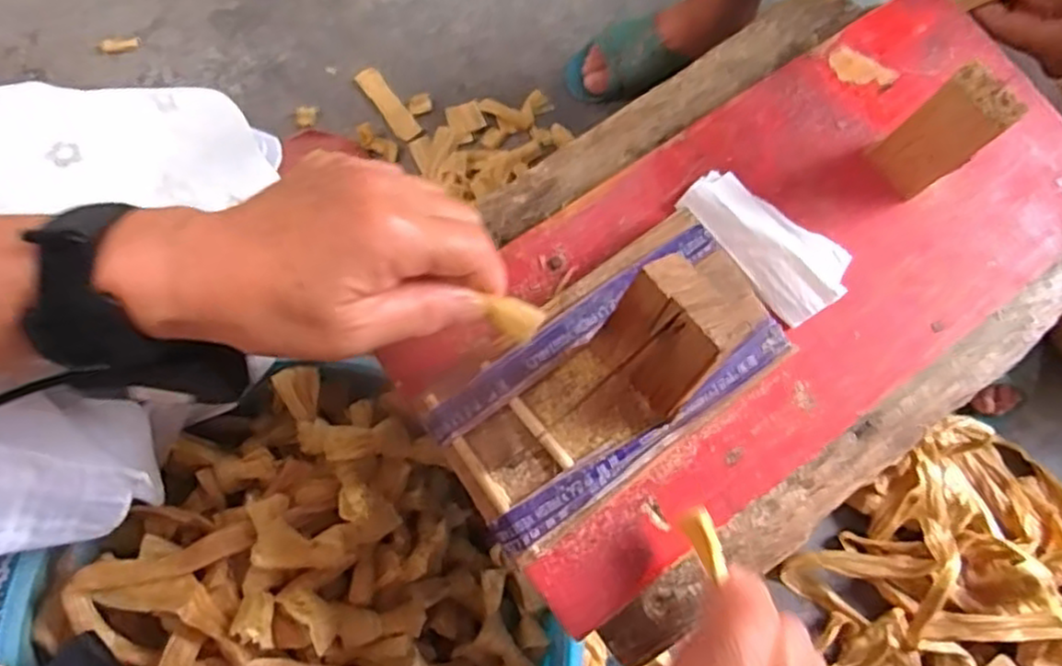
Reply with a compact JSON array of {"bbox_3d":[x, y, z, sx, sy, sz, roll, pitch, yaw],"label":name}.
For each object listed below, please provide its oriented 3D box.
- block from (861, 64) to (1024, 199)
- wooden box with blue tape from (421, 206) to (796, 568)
[{"bbox_3d":[0.195,-0.095,0.344,0.018,0.072,0.036,-39,82,-10],"label":"block"},{"bbox_3d":[0.035,0.011,0.291,0.164,0.076,0.083,-36,81,-10],"label":"wooden box with blue tape"}]

